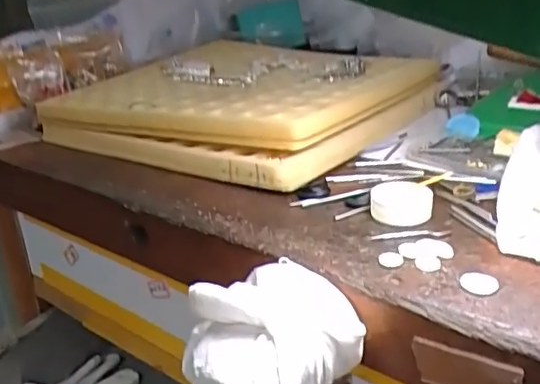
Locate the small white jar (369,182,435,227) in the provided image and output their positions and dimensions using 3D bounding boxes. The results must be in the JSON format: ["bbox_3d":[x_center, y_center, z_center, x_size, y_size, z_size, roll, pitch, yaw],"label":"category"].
[{"bbox_3d":[0.070,0.006,0.302,0.032,0.016,0.025,4,24,16],"label":"small white jar"}]

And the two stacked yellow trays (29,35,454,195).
[{"bbox_3d":[-0.016,-0.082,0.480,0.249,0.039,0.235,13,28,33],"label":"two stacked yellow trays"}]

